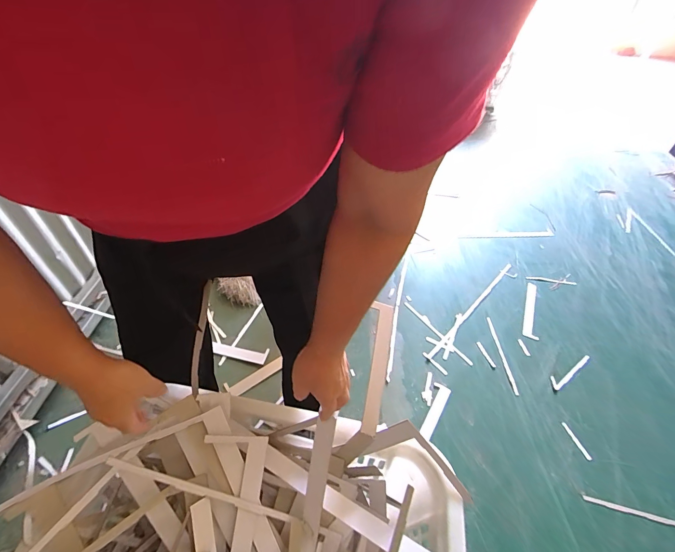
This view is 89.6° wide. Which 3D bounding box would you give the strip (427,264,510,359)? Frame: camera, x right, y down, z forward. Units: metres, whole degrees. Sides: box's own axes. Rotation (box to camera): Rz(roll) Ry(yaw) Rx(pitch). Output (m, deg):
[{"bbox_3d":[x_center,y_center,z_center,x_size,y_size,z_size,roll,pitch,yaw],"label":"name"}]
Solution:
[{"bbox_3d":[0.507,0.107,1.255,0.021,0.015,0.594,36,54,25],"label":"strip"}]

